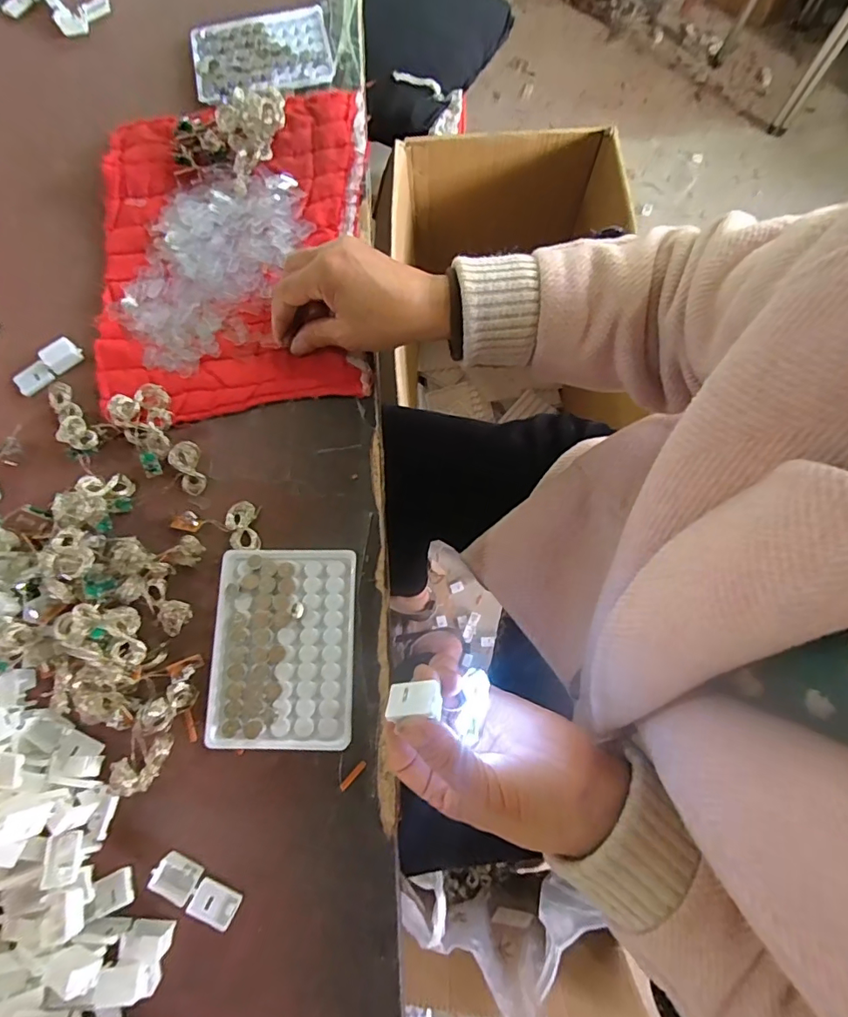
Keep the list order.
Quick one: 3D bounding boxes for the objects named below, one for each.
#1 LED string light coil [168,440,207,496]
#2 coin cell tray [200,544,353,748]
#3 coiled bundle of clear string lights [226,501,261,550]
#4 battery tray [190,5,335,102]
[{"bbox_3d":[-0.179,-0.030,0.374,0.022,0.005,0.041,-17,93,-4],"label":"LED string light coil"},{"bbox_3d":[-0.097,0.094,0.340,0.095,0.012,0.129,-1,76,0],"label":"coin cell tray"},{"bbox_3d":[-0.134,0.013,0.365,0.024,0.006,0.037,-3,76,0],"label":"coiled bundle of clear string lights"},{"bbox_3d":[-0.155,-0.435,0.470,0.131,0.016,0.099,-17,76,-4],"label":"battery tray"}]

